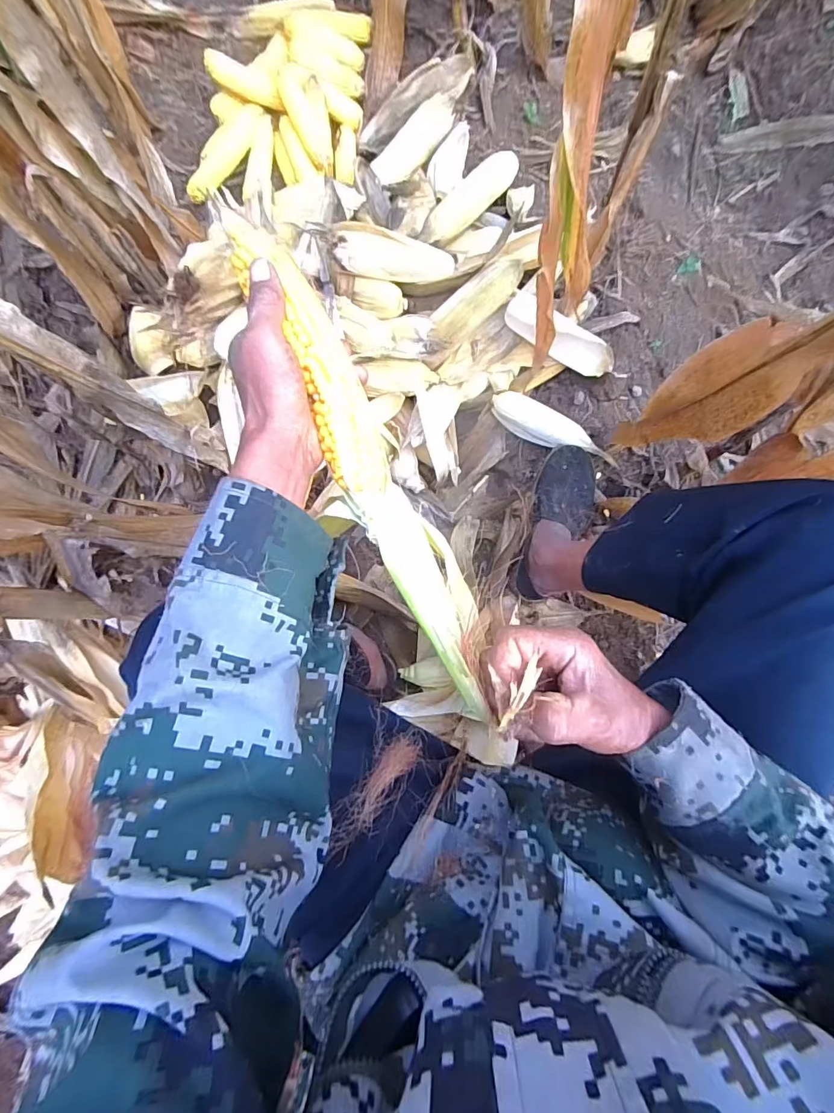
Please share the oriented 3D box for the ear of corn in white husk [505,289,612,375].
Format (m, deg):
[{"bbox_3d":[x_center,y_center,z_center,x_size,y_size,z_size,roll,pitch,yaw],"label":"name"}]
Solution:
[{"bbox_3d":[0.246,-0.380,0.791,0.205,0.041,0.055,35,86,8],"label":"ear of corn in white husk"}]

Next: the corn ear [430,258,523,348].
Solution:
[{"bbox_3d":[0.099,-0.437,0.784,0.179,0.055,0.062,-35,81,-1],"label":"corn ear"}]

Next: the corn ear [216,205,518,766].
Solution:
[{"bbox_3d":[-0.029,-0.057,0.342,0.054,0.052,0.417,-25,86,1],"label":"corn ear"}]

